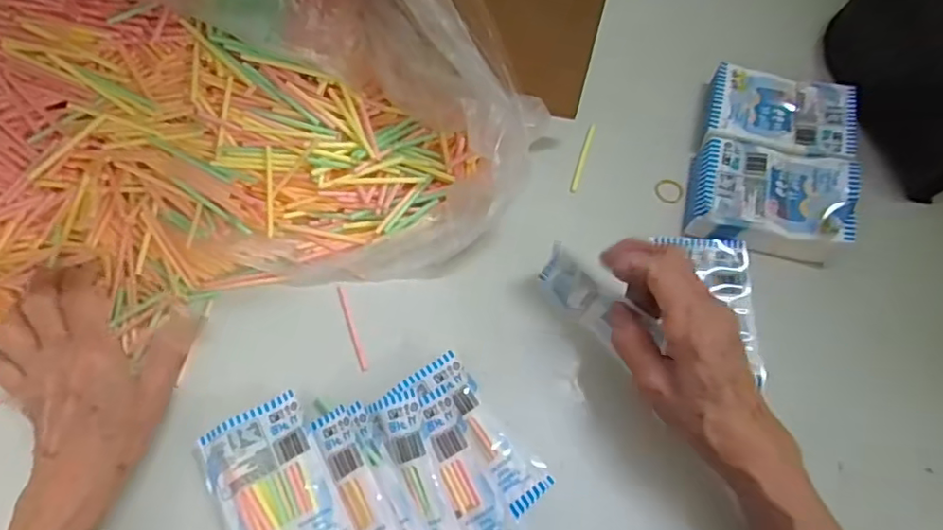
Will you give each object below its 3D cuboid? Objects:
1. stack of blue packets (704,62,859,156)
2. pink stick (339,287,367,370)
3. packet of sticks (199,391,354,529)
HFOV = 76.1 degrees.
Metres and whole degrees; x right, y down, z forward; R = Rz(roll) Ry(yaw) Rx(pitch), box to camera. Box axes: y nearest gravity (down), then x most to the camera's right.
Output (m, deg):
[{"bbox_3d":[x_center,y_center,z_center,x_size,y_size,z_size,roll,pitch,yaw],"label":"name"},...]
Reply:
[{"bbox_3d":[0.237,-0.114,0.473,0.105,0.041,0.070,13,69,4],"label":"stack of blue packets"},{"bbox_3d":[-0.083,0.043,0.417,0.004,0.005,0.061,-18,70,-8],"label":"pink stick"},{"bbox_3d":[-0.117,0.139,0.363,0.066,0.020,0.105,-26,72,-11],"label":"packet of sticks"}]

